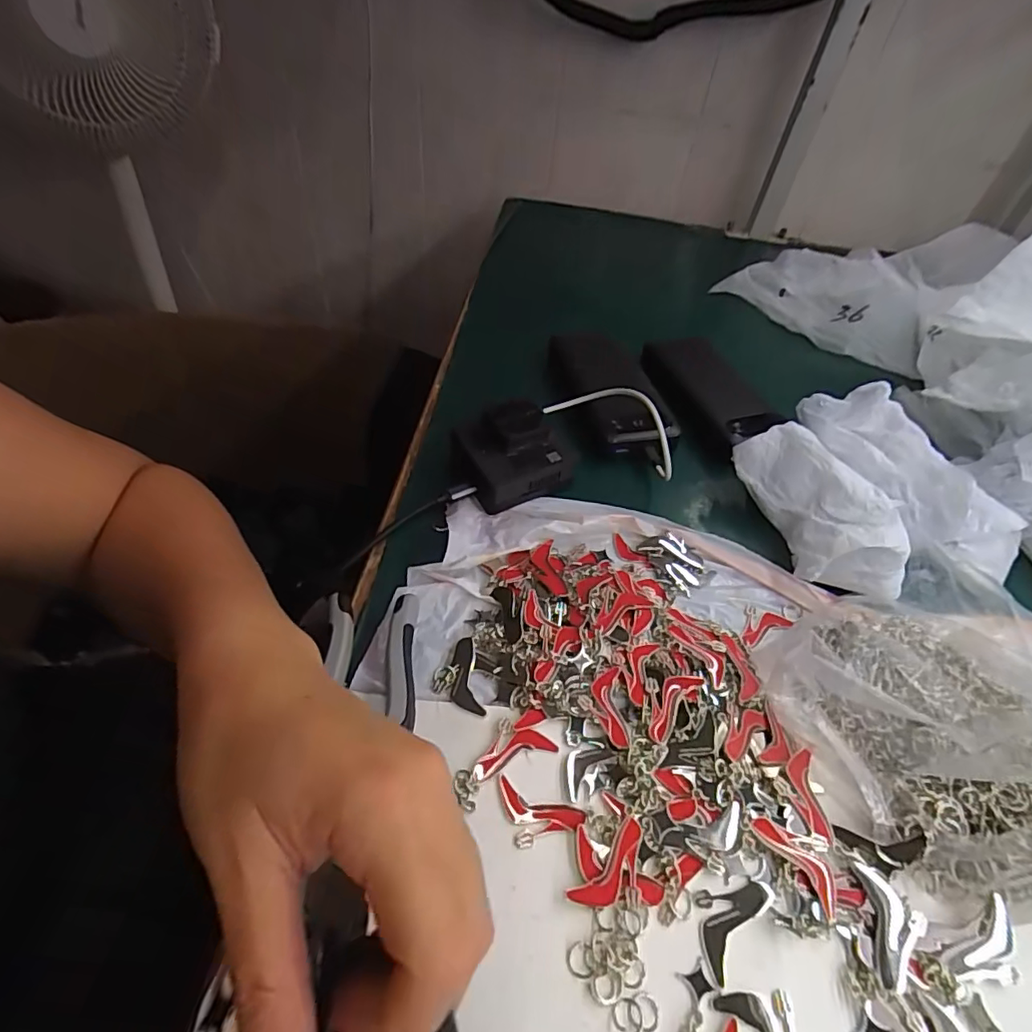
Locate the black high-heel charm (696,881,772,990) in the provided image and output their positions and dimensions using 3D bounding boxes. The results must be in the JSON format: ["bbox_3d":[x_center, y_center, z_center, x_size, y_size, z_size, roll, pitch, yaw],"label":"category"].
[{"bbox_3d":[0.097,0.185,0.256,0.047,0.004,0.026,-35,61,-30],"label":"black high-heel charm"}]

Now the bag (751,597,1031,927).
[{"bbox_3d":[0.223,0.111,0.293,0.128,0.060,0.165,-27,58,-26],"label":"bag"}]

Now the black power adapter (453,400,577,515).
[{"bbox_3d":[-0.001,-0.048,0.415,0.080,0.042,0.063,-19,54,-21],"label":"black power adapter"}]

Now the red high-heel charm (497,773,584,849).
[{"bbox_3d":[0.009,0.150,0.273,0.045,0.004,0.026,19,50,10],"label":"red high-heel charm"}]

